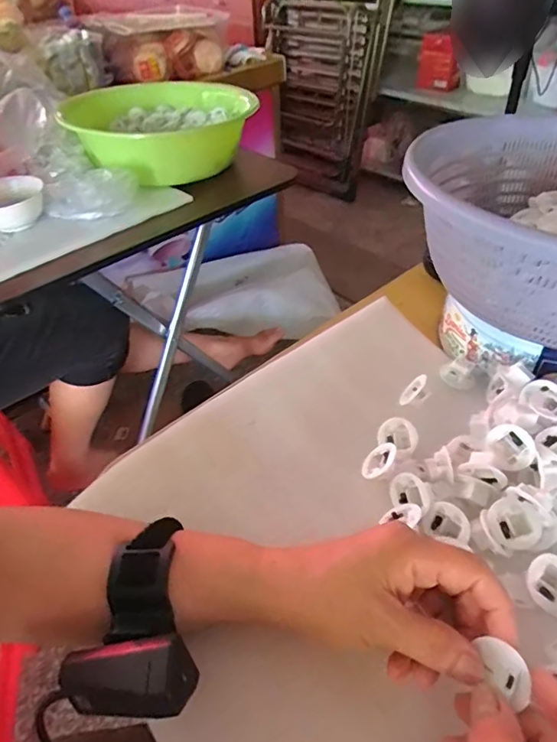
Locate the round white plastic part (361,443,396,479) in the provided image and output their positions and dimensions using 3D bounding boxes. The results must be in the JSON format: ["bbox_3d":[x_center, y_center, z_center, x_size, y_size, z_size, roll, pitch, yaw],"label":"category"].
[{"bbox_3d":[0.078,0.069,0.379,0.030,0.004,0.030,-23,32,51],"label":"round white plastic part"}]

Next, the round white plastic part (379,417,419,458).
[{"bbox_3d":[0.097,0.053,0.393,0.026,0.015,0.030,-30,49,-24],"label":"round white plastic part"}]

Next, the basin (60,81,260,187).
[{"bbox_3d":[-0.210,-0.431,0.884,0.290,0.103,0.290,-2,44,2],"label":"basin"}]

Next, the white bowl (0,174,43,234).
[{"bbox_3d":[-0.417,-0.266,0.762,0.103,0.053,0.117,-22,47,-18],"label":"white bowl"}]

